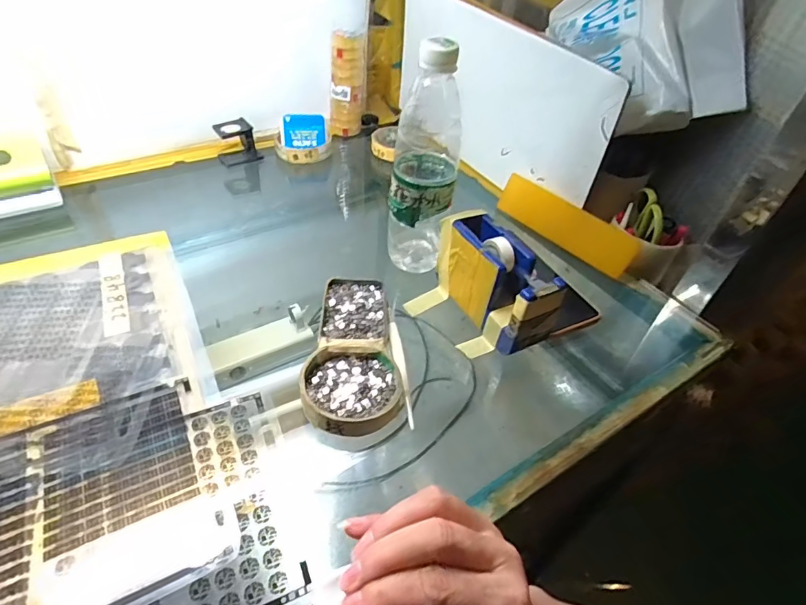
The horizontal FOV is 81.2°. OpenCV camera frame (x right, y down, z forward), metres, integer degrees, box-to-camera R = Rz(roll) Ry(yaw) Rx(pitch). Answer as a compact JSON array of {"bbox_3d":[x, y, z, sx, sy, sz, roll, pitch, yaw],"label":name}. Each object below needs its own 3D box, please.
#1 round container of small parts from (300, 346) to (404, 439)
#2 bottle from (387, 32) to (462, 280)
[{"bbox_3d":[-0.041,0.071,0.387,0.080,0.015,0.080,3,43,-3],"label":"round container of small parts"},{"bbox_3d":[0.022,-0.132,0.463,0.062,0.226,0.065,8,43,2],"label":"bottle"}]

